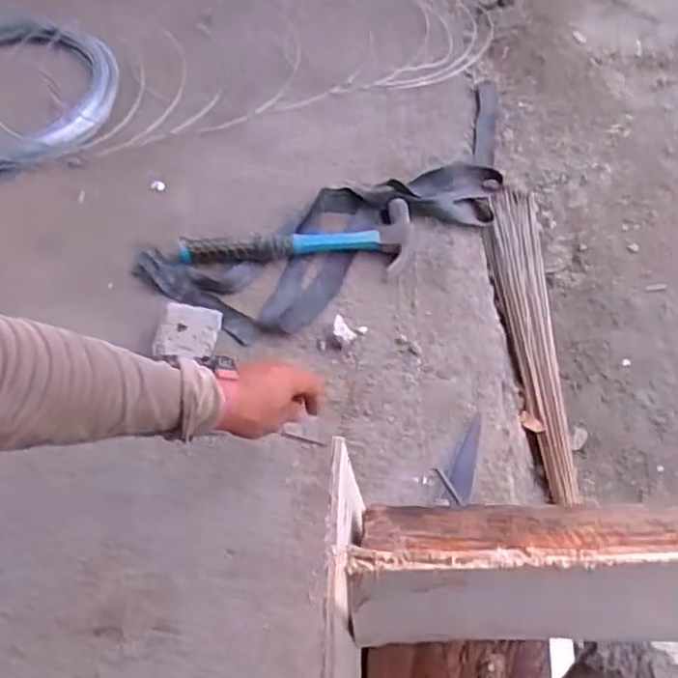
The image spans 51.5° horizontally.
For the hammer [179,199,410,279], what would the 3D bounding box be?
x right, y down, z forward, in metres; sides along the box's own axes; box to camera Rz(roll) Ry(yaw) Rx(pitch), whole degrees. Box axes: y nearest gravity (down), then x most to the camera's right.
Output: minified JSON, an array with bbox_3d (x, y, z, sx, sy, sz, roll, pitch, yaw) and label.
[{"bbox_3d":[-0.049,-0.112,0.905,0.305,0.035,0.097,-12,56,-6],"label":"hammer"}]

